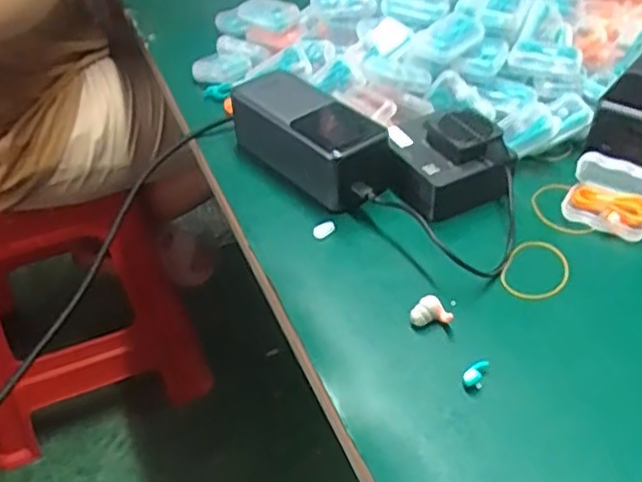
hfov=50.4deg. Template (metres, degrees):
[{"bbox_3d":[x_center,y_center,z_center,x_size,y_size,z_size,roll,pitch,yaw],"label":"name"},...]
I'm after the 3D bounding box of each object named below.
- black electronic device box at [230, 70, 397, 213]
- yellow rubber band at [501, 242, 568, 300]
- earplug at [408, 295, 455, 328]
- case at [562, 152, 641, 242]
[{"bbox_3d":[-0.010,-0.075,0.488,0.132,0.048,0.065,30,50,32],"label":"black electronic device box"},{"bbox_3d":[0.135,0.017,0.425,0.037,0.005,0.054,22,46,25],"label":"yellow rubber band"},{"bbox_3d":[0.063,0.043,0.392,0.019,0.015,0.017,32,51,33],"label":"earplug"},{"bbox_3d":[0.193,-0.031,0.449,0.055,0.046,0.030,17,44,20],"label":"case"}]

